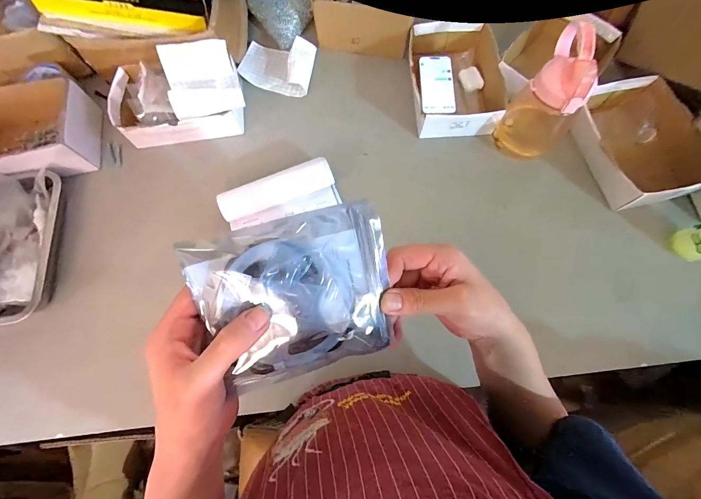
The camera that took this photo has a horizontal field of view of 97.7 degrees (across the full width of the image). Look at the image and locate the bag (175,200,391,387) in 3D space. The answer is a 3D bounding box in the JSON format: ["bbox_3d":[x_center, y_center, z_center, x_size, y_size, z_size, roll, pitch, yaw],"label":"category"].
[{"bbox_3d":[-0.039,0.037,0.240,0.143,0.015,0.122,-15,101,-12],"label":"bag"}]

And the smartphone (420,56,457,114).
[{"bbox_3d":[0.191,-0.364,0.674,0.071,0.010,0.156,0,73,1],"label":"smartphone"}]

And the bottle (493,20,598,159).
[{"bbox_3d":[0.352,-0.256,0.553,0.110,0.206,0.092,41,78,12],"label":"bottle"}]

